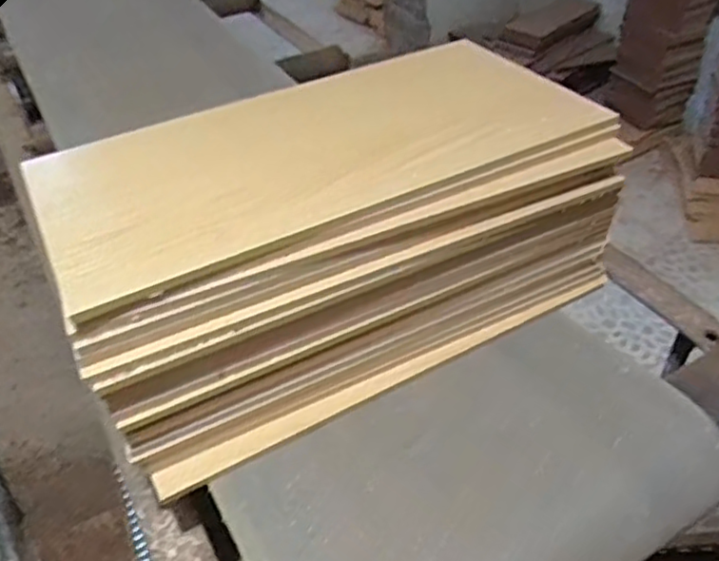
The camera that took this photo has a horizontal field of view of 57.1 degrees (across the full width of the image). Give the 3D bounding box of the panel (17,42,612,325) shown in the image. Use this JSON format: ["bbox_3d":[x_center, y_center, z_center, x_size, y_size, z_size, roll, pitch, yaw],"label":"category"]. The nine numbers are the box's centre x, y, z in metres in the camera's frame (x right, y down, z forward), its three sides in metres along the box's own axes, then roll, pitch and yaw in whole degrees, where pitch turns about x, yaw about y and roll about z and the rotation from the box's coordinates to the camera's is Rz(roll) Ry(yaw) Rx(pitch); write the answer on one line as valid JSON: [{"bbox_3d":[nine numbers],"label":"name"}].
[{"bbox_3d":[-0.029,-0.118,0.577,0.481,0.016,0.205,-23,54,-20],"label":"panel"}]

